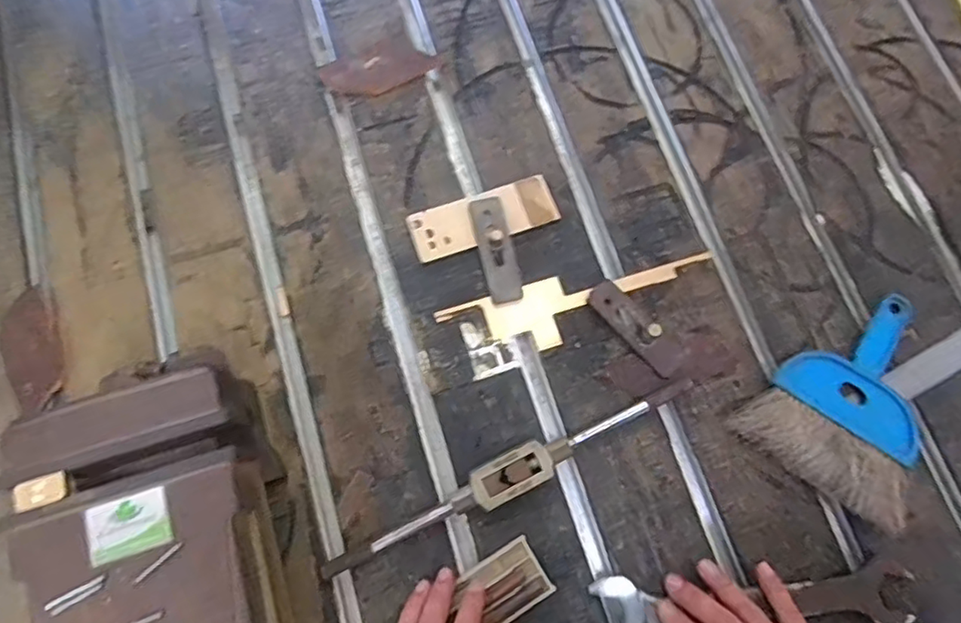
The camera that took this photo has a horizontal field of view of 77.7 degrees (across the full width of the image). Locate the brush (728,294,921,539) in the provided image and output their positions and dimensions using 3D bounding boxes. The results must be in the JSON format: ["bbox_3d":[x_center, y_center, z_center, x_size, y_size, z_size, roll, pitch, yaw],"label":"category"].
[{"bbox_3d":[0.322,0.068,0.508,0.138,0.024,0.183,37,77,9],"label":"brush"}]

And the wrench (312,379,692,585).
[{"bbox_3d":[0.028,0.132,0.488,0.327,0.021,0.032,-25,76,-7],"label":"wrench"}]

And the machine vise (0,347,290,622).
[{"bbox_3d":[-0.190,0.236,0.411,0.146,0.111,0.433,-20,76,-6],"label":"machine vise"}]

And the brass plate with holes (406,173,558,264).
[{"bbox_3d":[0.003,-0.086,0.546,0.134,0.006,0.047,-19,80,-6],"label":"brass plate with holes"}]

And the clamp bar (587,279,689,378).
[{"bbox_3d":[0.137,0.015,0.525,0.031,0.015,0.097,-42,79,-11],"label":"clamp bar"}]

